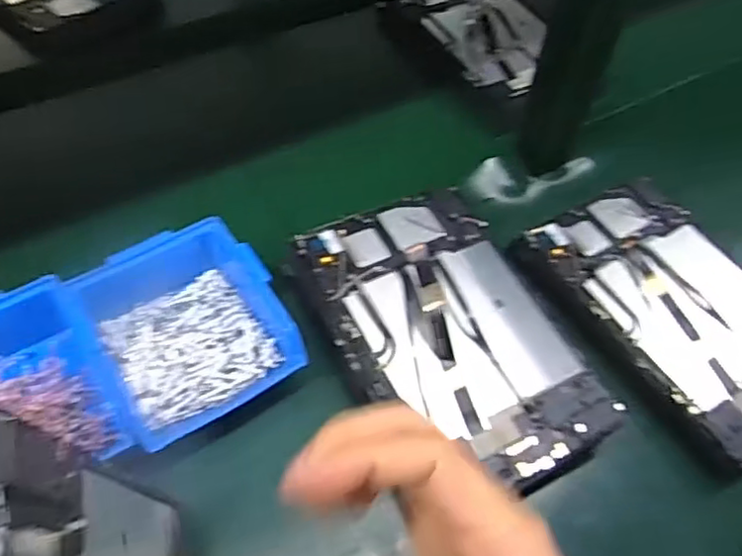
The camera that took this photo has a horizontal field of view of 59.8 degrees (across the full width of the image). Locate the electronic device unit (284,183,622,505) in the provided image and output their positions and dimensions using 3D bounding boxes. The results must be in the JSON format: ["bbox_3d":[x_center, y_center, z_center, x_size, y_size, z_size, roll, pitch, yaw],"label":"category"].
[{"bbox_3d":[0.052,0.044,0.488,0.160,0.046,0.243,-21,60,-18],"label":"electronic device unit"}]

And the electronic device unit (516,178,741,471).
[{"bbox_3d":[0.258,0.023,0.535,0.147,0.027,0.239,-25,61,-21],"label":"electronic device unit"}]

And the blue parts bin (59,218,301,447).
[{"bbox_3d":[-0.130,0.037,0.473,0.135,0.060,0.138,-24,60,-20],"label":"blue parts bin"}]

